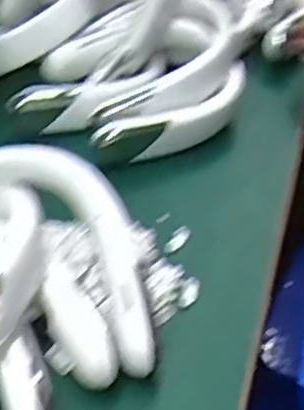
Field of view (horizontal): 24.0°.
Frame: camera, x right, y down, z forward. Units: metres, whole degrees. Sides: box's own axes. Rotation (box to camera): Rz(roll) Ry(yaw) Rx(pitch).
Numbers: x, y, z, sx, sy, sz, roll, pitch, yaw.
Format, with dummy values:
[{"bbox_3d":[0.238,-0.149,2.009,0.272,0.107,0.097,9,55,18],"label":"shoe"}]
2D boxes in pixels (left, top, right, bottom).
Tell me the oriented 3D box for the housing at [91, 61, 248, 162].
[{"bbox_3d":[0.029,-0.096,0.812,0.200,0.053,0.049,-26,47,-28],"label":"housing"}]

